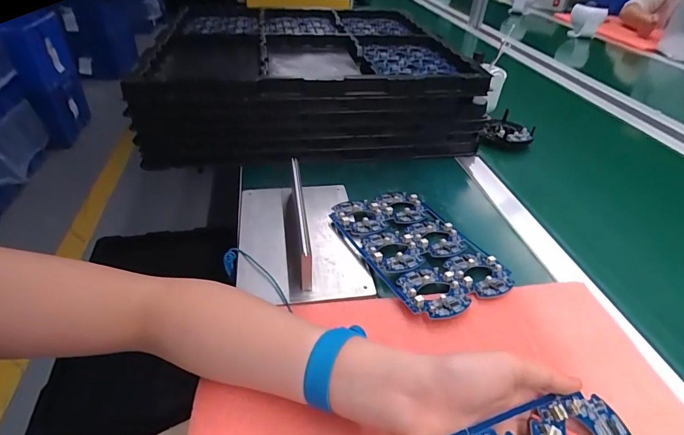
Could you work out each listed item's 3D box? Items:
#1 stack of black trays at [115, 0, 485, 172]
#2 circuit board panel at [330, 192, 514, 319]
[{"bbox_3d":[-0.072,-0.284,0.738,0.515,0.129,0.472,-3,39,-10],"label":"stack of black trays"},{"bbox_3d":[0.086,0.030,0.446,0.133,0.016,0.197,-16,43,-24],"label":"circuit board panel"}]

